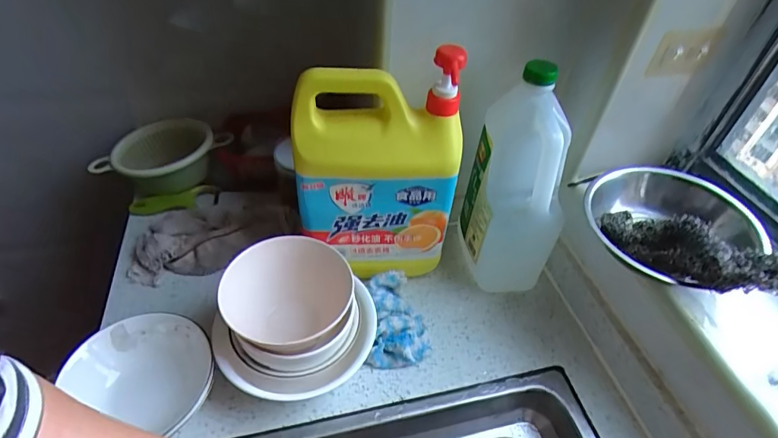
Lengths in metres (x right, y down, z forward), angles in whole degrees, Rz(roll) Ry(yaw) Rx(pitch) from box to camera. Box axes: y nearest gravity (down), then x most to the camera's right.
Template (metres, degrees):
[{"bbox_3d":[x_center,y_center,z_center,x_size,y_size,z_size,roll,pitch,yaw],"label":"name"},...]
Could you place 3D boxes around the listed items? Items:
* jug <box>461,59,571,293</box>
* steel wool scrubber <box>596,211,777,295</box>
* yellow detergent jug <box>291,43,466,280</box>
[{"bbox_3d":[0.158,-0.035,0.518,0.105,0.278,0.090,2,24,-2],"label":"jug"},{"bbox_3d":[0.281,0.025,0.412,0.056,0.049,0.168,-11,18,-14],"label":"steel wool scrubber"},{"bbox_3d":[-0.017,-0.048,0.475,0.163,0.255,0.073,-8,46,-12],"label":"yellow detergent jug"}]

